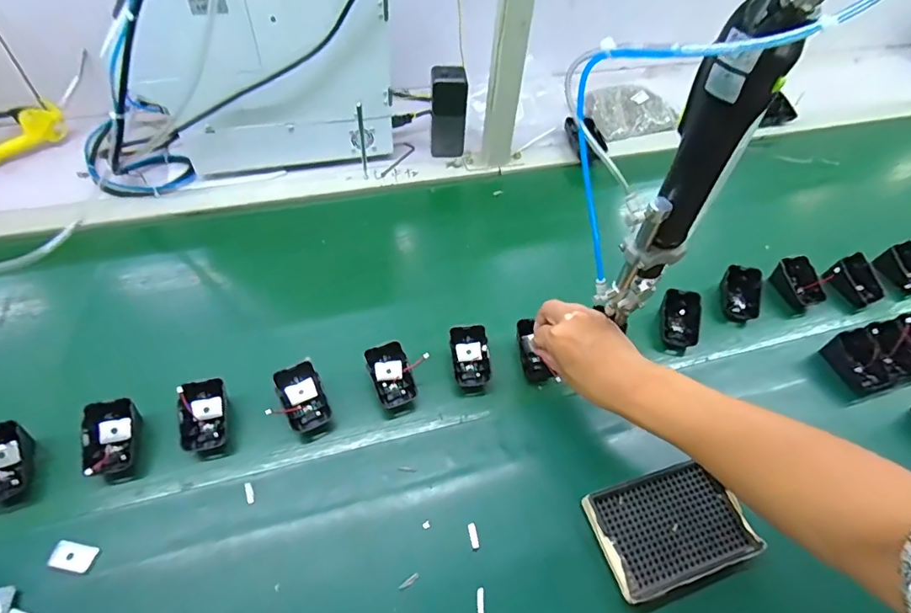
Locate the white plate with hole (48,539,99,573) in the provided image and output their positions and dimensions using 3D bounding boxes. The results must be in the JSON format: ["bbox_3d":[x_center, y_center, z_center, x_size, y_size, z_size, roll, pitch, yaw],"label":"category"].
[{"bbox_3d":[-0.331,0.215,0.418,0.036,0.006,0.022,9,52,2],"label":"white plate with hole"}]

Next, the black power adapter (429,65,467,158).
[{"bbox_3d":[-0.011,-0.305,0.766,0.061,0.124,0.053,2,51,-3],"label":"black power adapter"}]

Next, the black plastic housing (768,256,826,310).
[{"bbox_3d":[0.464,-0.032,0.657,0.034,0.044,0.061,-10,52,-12],"label":"black plastic housing"}]

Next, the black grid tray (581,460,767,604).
[{"bbox_3d":[0.203,0.209,0.462,0.141,0.026,0.093,-13,55,-15],"label":"black grid tray"}]

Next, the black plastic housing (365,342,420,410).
[{"bbox_3d":[-0.073,0.077,0.537,0.045,0.020,0.070,-19,82,-14],"label":"black plastic housing"}]

